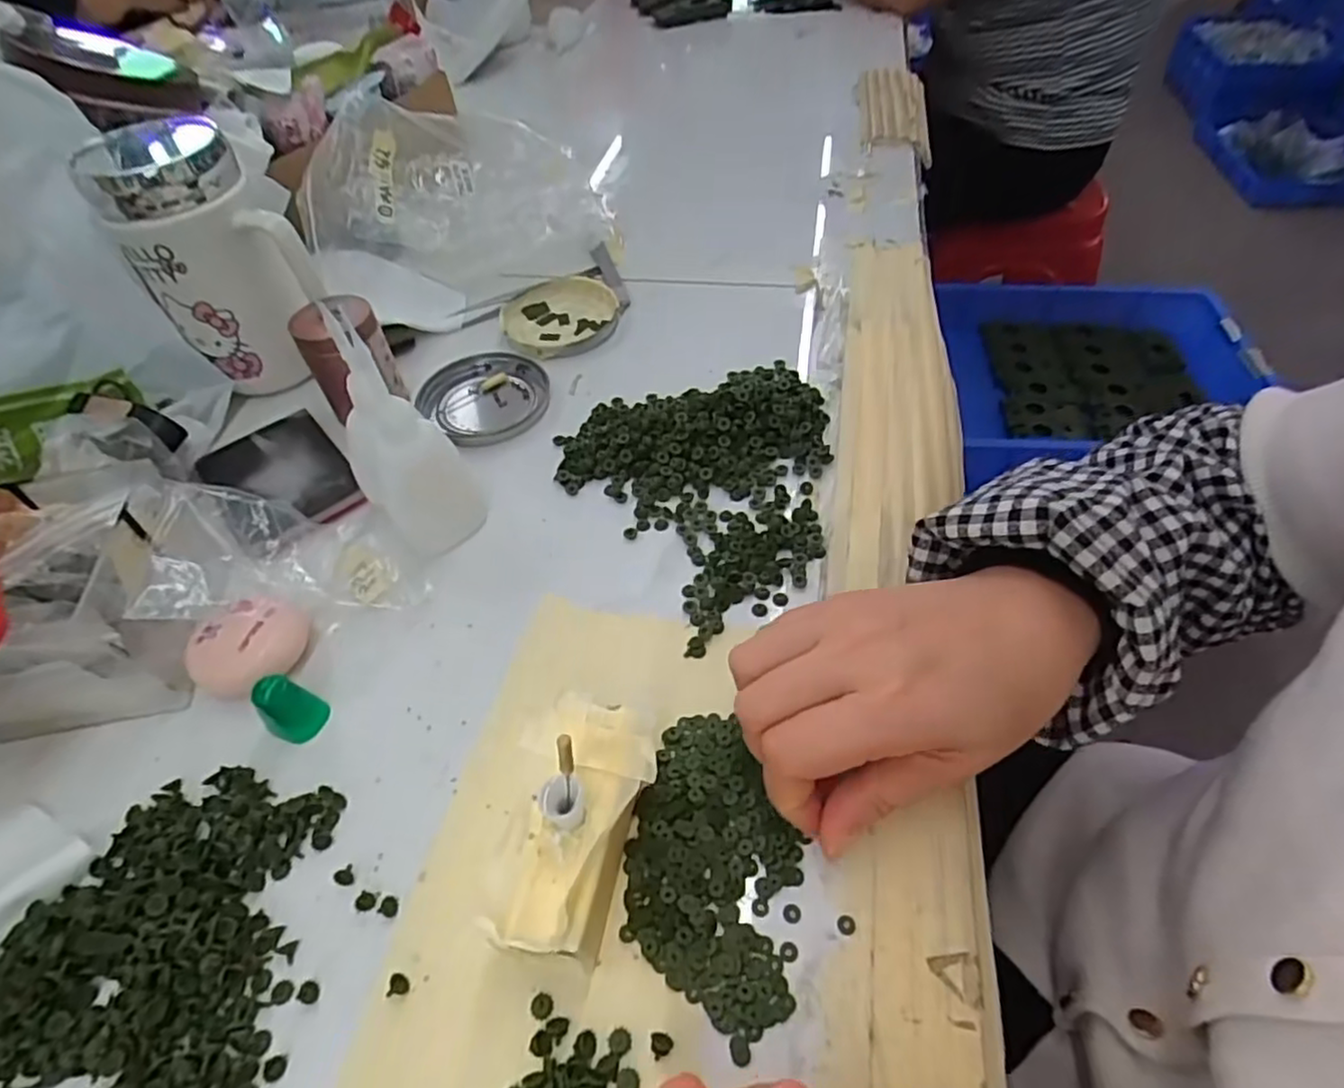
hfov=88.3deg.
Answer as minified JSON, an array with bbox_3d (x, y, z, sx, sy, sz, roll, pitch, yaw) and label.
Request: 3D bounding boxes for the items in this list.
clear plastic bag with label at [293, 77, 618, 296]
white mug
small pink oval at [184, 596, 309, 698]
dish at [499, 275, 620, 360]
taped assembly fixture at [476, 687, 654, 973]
[{"bbox_3d":[-0.149,-0.259,0.511,0.218,0.094,0.114,-10,50,-4],"label":"clear plastic bag with label"},{"bbox_3d":[-0.263,-0.162,0.405,0.080,0.137,0.084,-33,55,-21],"label":"white mug"},{"bbox_3d":[-0.184,0.045,0.300,0.048,0.032,0.031,-29,54,-18],"label":"small pink oval"},{"bbox_3d":[-0.077,-0.157,0.475,0.078,0.008,0.076,-2,50,3],"label":"dish"},{"bbox_3d":[-0.031,0.097,0.241,0.046,0.042,0.081,2,51,6],"label":"taped assembly fixture"}]

